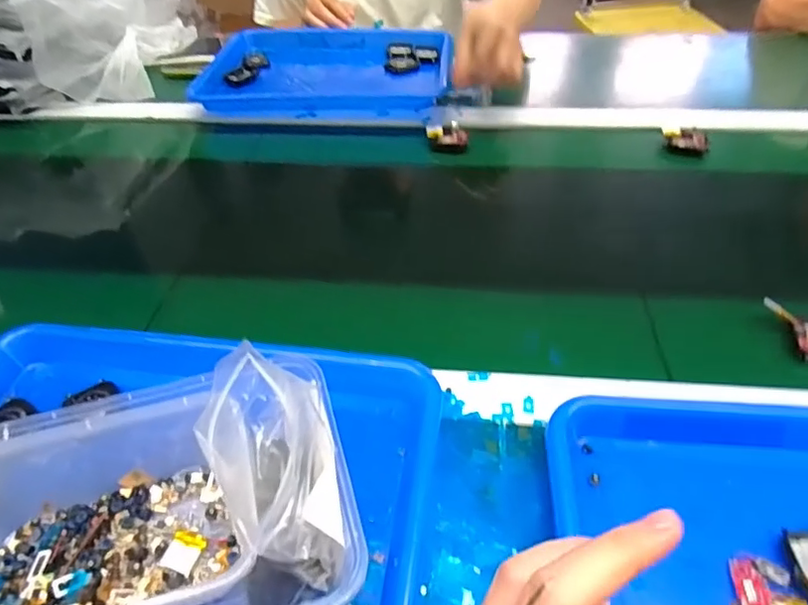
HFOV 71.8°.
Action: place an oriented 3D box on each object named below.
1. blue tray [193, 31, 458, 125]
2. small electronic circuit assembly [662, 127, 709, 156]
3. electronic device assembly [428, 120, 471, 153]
[{"bbox_3d":[-0.100,-0.323,0.780,0.321,0.042,0.222,2,45,5],"label":"blue tray"},{"bbox_3d":[0.326,-0.188,0.650,0.051,0.025,0.026,17,48,19],"label":"small electronic circuit assembly"},{"bbox_3d":[0.053,-0.197,0.669,0.048,0.030,0.021,3,45,6],"label":"electronic device assembly"}]

